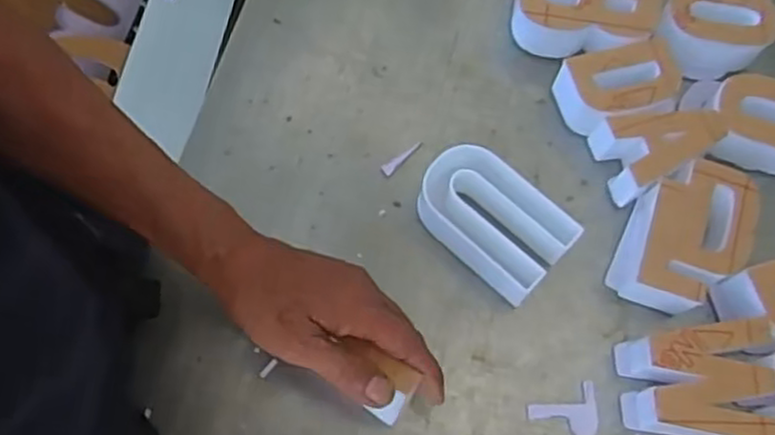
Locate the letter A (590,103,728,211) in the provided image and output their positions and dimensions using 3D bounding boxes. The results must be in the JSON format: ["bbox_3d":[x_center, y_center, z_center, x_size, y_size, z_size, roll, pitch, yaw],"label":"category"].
[{"bbox_3d":[0.203,-0.056,0.566,0.085,0.047,0.061,-23,73,-9],"label":"letter A"}]

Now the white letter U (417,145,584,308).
[{"bbox_3d":[0.074,0.002,0.542,0.108,0.041,0.066,42,75,12],"label":"white letter U"}]

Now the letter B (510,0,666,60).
[{"bbox_3d":[0.154,-0.160,0.595,0.107,0.055,0.061,15,71,4],"label":"letter B"}]

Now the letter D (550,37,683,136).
[{"bbox_3d":[0.177,-0.099,0.580,0.083,0.048,0.060,-17,72,-7],"label":"letter D"}]

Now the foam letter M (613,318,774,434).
[{"bbox_3d":[0.210,0.111,0.506,0.094,0.047,0.087,5,71,0],"label":"foam letter M"}]

